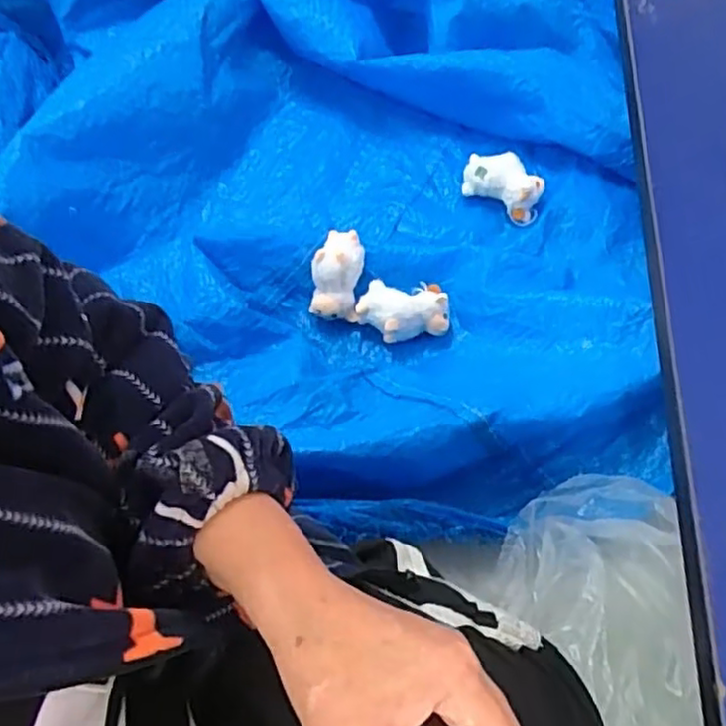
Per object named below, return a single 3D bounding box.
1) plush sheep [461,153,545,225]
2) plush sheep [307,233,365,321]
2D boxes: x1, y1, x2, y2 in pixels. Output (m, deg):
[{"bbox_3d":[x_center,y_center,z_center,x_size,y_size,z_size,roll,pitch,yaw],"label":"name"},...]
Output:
[{"bbox_3d":[0.216,-0.277,1.023,0.124,0.056,0.065,31,68,15],"label":"plush sheep"},{"bbox_3d":[-0.035,-0.122,0.929,0.069,0.075,0.109,6,64,4],"label":"plush sheep"}]

